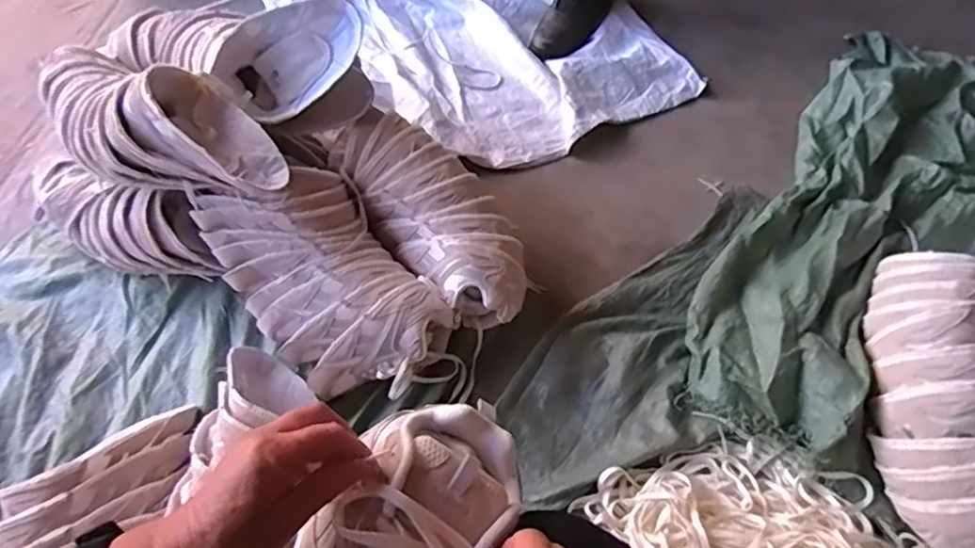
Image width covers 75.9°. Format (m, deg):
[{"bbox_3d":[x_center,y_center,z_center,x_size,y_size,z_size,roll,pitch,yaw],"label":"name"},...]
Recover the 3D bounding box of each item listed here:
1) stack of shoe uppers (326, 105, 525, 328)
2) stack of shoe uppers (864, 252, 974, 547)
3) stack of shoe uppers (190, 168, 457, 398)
[{"bbox_3d":[-0.076,-0.088,0.947,0.155,0.114,0.379,-36,75,-18],"label":"stack of shoe uppers"},{"bbox_3d":[0.601,0.152,0.804,0.175,0.117,0.422,10,59,10],"label":"stack of shoe uppers"},{"bbox_3d":[-0.238,0.005,0.902,0.212,0.161,0.344,-36,63,-18],"label":"stack of shoe uppers"}]

